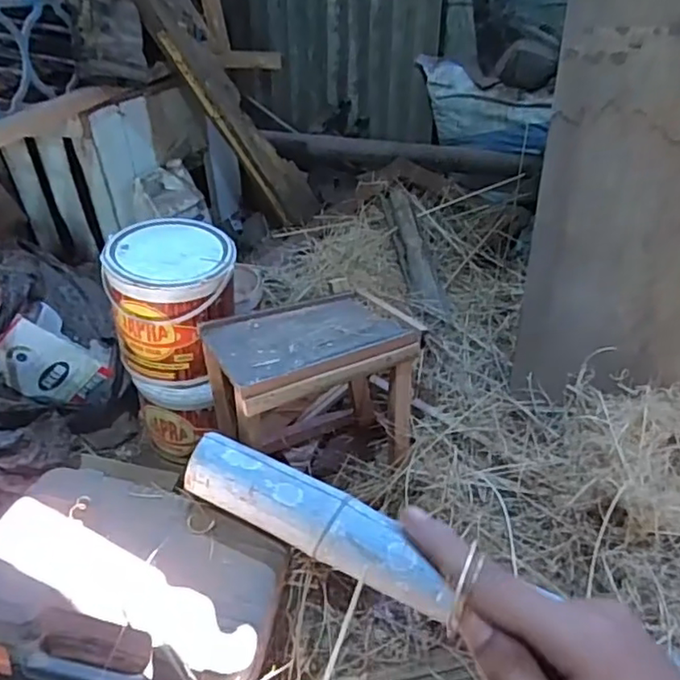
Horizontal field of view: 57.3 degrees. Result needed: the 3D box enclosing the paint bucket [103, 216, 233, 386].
[{"bbox_3d":[-0.243,-0.062,0.942,0.175,0.187,0.175,-3,37,2],"label":"paint bucket"}]

